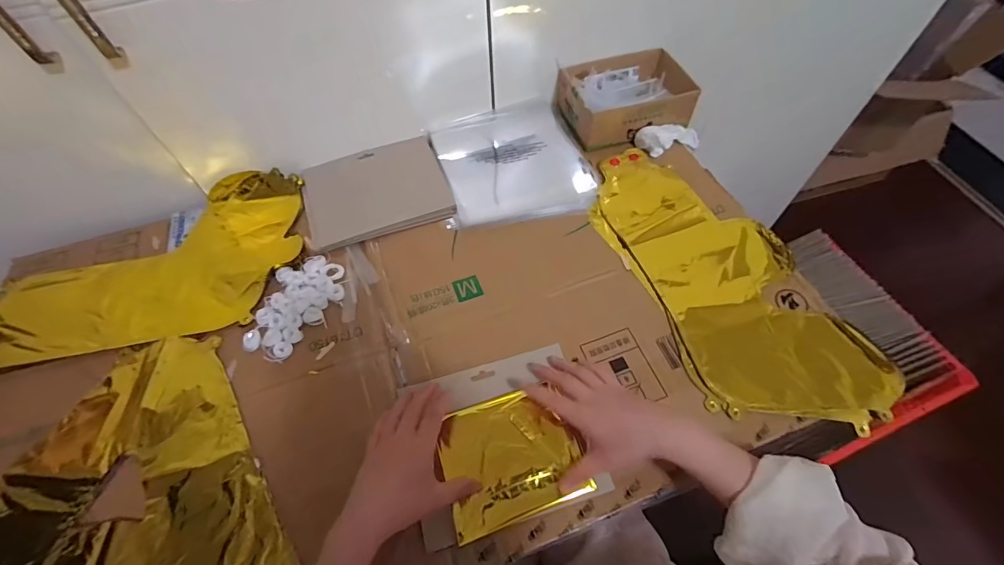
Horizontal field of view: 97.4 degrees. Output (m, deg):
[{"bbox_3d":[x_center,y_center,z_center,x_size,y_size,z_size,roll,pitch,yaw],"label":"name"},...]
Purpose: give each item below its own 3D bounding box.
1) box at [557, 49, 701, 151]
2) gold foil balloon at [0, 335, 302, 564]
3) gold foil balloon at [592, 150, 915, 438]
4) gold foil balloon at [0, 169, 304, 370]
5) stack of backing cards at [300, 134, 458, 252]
[{"bbox_3d":[0.195,-0.298,0.699,0.189,0.062,0.150,-9,58,-4],"label":"box"},{"bbox_3d":[-0.405,0.260,0.407,0.355,0.017,0.343,-30,61,-16],"label":"gold foil balloon"},{"bbox_3d":[0.269,-0.018,0.558,0.210,0.014,0.429,-22,59,-12],"label":"gold foil balloon"},{"bbox_3d":[-0.478,-0.019,0.580,0.409,0.027,0.237,-12,58,-6],"label":"gold foil balloon"},{"bbox_3d":[-0.184,-0.138,0.645,0.199,0.013,0.170,-19,59,-10],"label":"stack of backing cards"}]

